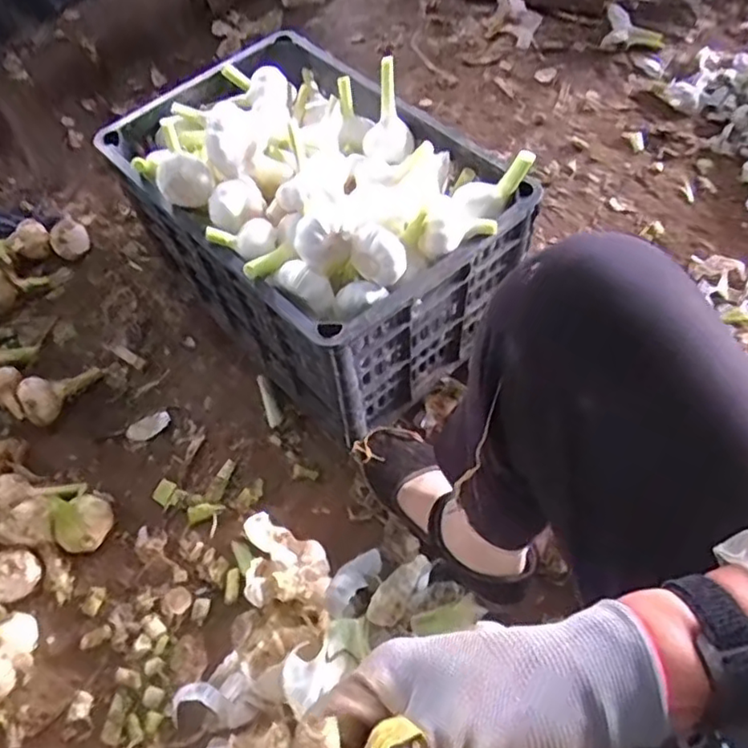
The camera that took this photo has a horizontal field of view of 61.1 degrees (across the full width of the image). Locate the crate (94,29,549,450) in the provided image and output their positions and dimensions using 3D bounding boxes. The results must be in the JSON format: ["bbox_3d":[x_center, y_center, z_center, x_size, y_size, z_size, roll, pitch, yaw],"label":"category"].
[{"bbox_3d":[-0.072,-0.179,0.746,0.274,0.258,0.414,-39,66,-20],"label":"crate"}]

